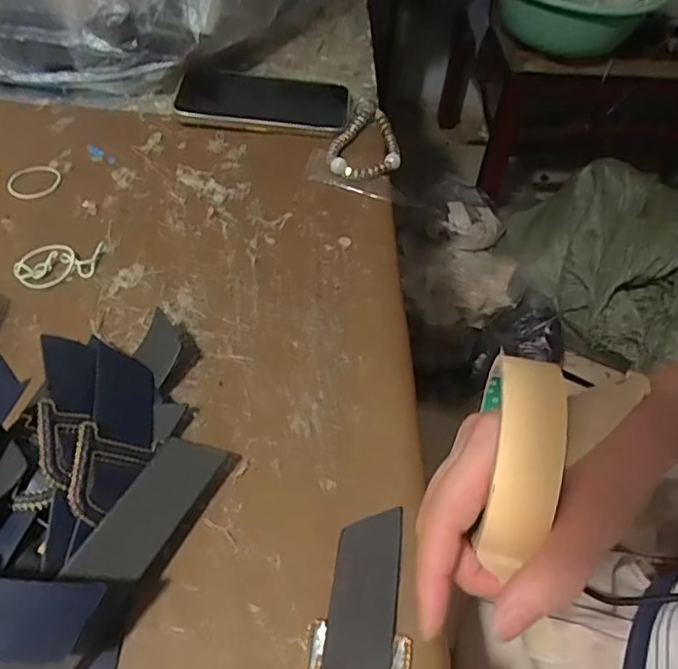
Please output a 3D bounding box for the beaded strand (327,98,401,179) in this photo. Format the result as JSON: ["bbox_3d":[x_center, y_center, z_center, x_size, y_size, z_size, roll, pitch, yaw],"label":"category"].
[{"bbox_3d":[0.027,-0.175,0.516,0.059,0.015,0.108,10,51,3],"label":"beaded strand"}]

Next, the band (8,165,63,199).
[{"bbox_3d":[-0.243,-0.123,0.464,0.038,0.004,0.041,2,51,-3],"label":"band"}]

